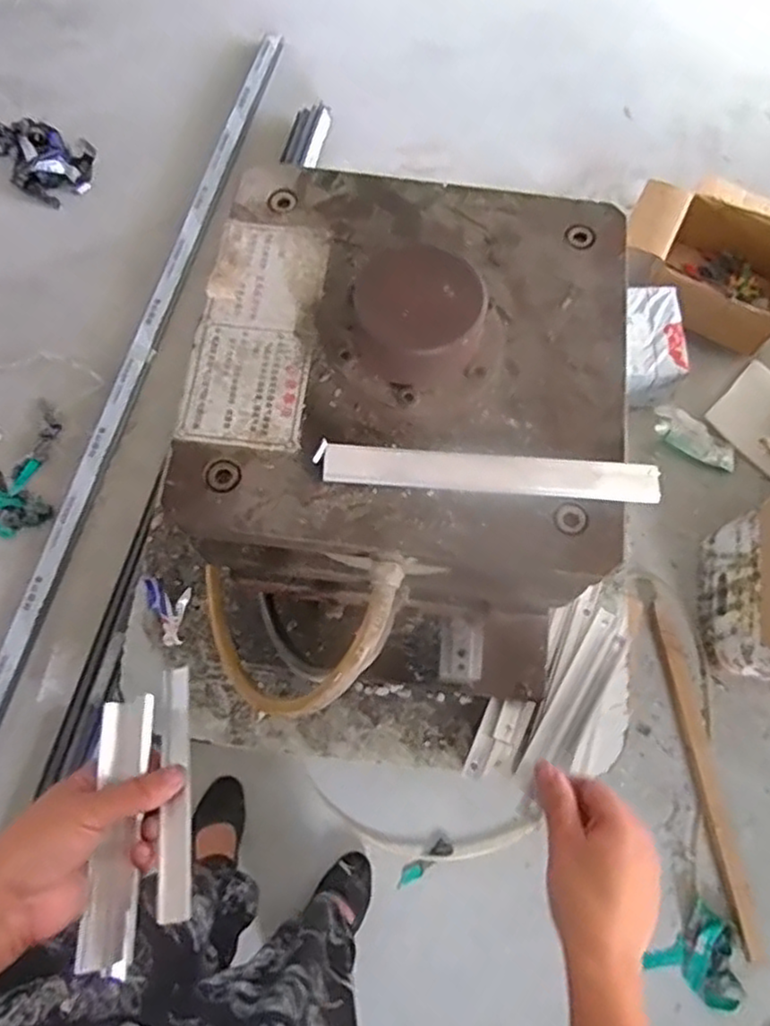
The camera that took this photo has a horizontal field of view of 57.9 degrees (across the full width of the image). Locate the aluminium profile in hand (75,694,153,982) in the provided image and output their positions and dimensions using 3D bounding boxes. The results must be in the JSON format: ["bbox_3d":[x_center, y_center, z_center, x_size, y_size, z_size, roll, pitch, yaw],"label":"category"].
[{"bbox_3d":[-0.177,0.211,0.464,0.038,0.023,0.166,-1,71,-2],"label":"aluminium profile in hand"}]

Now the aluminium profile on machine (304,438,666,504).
[{"bbox_3d":[0.051,-0.020,0.340,0.163,0.008,0.021,4,72,0],"label":"aluminium profile on machine"}]

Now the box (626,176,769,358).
[{"bbox_3d":[0.790,-0.586,1.625,0.470,0.176,0.358,31,74,8],"label":"box"}]

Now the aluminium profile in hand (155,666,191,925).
[{"bbox_3d":[-0.142,0.183,0.466,0.022,0.015,0.159,-9,54,-4],"label":"aluminium profile in hand"}]

